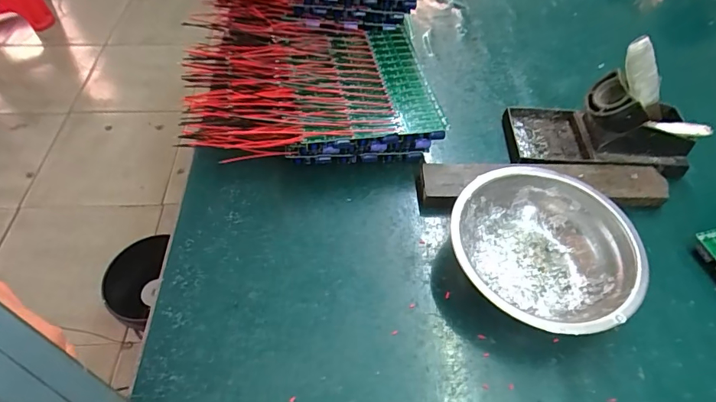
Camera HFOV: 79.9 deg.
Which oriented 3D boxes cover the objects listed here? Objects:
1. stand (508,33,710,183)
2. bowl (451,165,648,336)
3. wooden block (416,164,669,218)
[{"bbox_3d":[0.216,-0.077,0.369,0.148,0.084,0.075,2,53,0],"label":"stand"},{"bbox_3d":[0.130,0.037,0.309,0.122,0.041,0.125,1,53,-1],"label":"bowl"},{"bbox_3d":[0.152,-0.011,0.357,0.202,0.019,0.042,1,53,-1],"label":"wooden block"}]

